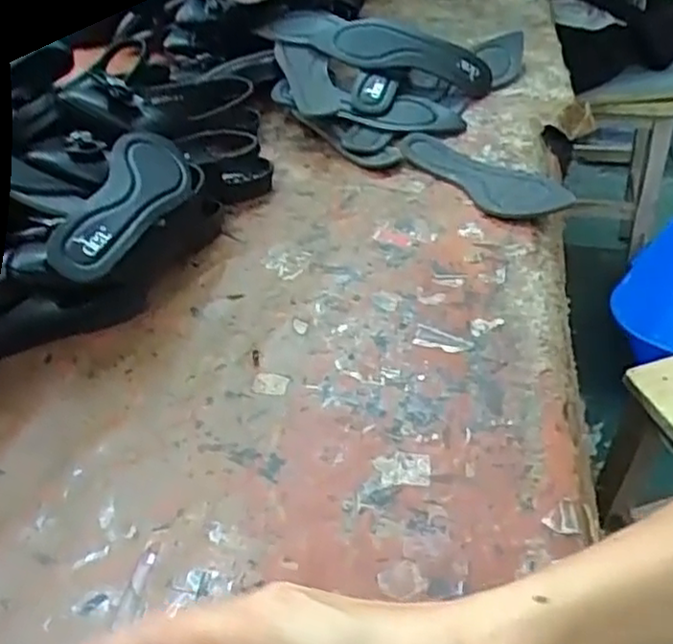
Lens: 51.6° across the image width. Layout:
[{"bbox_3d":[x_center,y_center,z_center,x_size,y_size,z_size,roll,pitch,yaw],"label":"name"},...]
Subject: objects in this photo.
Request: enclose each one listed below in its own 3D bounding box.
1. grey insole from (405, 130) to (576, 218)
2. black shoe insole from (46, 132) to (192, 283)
[{"bbox_3d":[0.159,-0.164,0.753,0.086,0.030,0.232,-25,44,-23],"label":"grey insole"},{"bbox_3d":[-0.182,-0.110,0.626,0.073,0.025,0.230,30,37,-17],"label":"black shoe insole"}]

